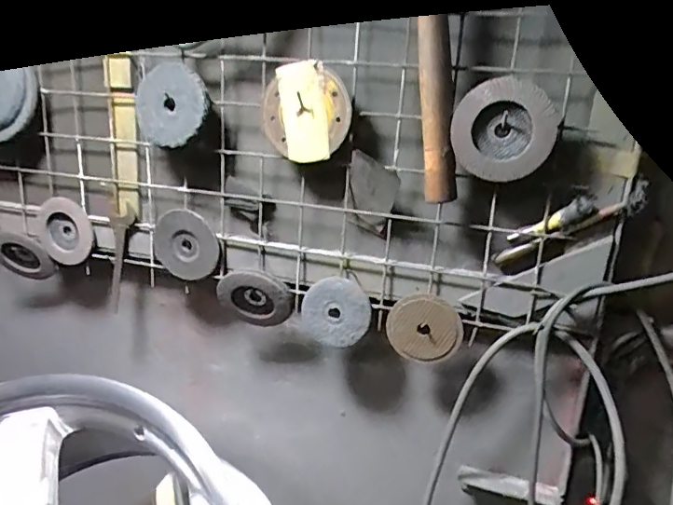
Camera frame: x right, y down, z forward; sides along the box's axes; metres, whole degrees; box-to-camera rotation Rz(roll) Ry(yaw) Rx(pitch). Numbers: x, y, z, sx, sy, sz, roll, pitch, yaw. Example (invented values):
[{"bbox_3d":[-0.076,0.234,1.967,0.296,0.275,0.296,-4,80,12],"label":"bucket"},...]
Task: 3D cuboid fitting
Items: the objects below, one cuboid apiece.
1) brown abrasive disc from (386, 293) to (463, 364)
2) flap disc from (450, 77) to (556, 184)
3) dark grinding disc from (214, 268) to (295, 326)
[{"bbox_3d":[0.105,0.091,0.618,0.085,0.083,0.020,10,17,20],"label":"brown abrasive disc"},{"bbox_3d":[0.168,-0.123,0.520,0.096,0.095,0.025,9,17,18],"label":"flap disc"},{"bbox_3d":[-0.109,0.062,0.677,0.105,0.095,0.016,-27,31,38],"label":"dark grinding disc"}]

